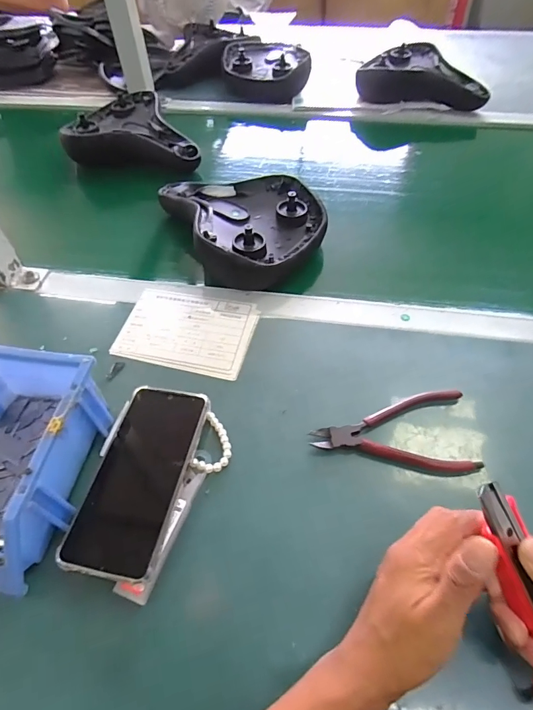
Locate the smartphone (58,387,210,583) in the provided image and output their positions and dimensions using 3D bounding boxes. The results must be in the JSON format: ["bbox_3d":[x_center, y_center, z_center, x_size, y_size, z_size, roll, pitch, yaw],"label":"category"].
[{"bbox_3d":[-0.108,0.100,0.358,0.077,0.009,0.164,8,54,9],"label":"smartphone"}]

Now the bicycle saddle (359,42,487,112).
[{"bbox_3d":[0.314,-0.551,0.827,0.246,0.067,0.138,20,56,16],"label":"bicycle saddle"}]

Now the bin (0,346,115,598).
[{"bbox_3d":[-0.218,0.088,0.346,0.117,0.080,0.175,6,54,6],"label":"bin"}]

